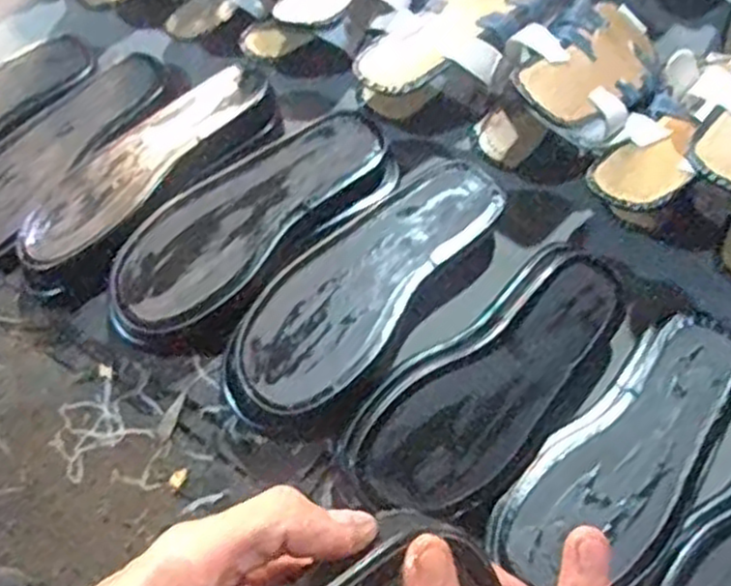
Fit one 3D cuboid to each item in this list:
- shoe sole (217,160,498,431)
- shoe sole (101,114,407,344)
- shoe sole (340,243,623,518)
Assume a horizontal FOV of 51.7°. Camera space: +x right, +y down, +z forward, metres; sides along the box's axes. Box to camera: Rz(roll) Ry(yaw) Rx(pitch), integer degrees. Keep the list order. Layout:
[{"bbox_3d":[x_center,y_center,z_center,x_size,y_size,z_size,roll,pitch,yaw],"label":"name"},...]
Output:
[{"bbox_3d":[0.001,-0.003,0.576,0.096,0.047,0.252,39,70,20],"label":"shoe sole"},{"bbox_3d":[-0.091,-0.060,0.598,0.252,0.024,0.095,-37,71,-16],"label":"shoe sole"},{"bbox_3d":[0.089,0.059,0.540,0.239,0.023,0.095,-41,68,-18],"label":"shoe sole"}]

